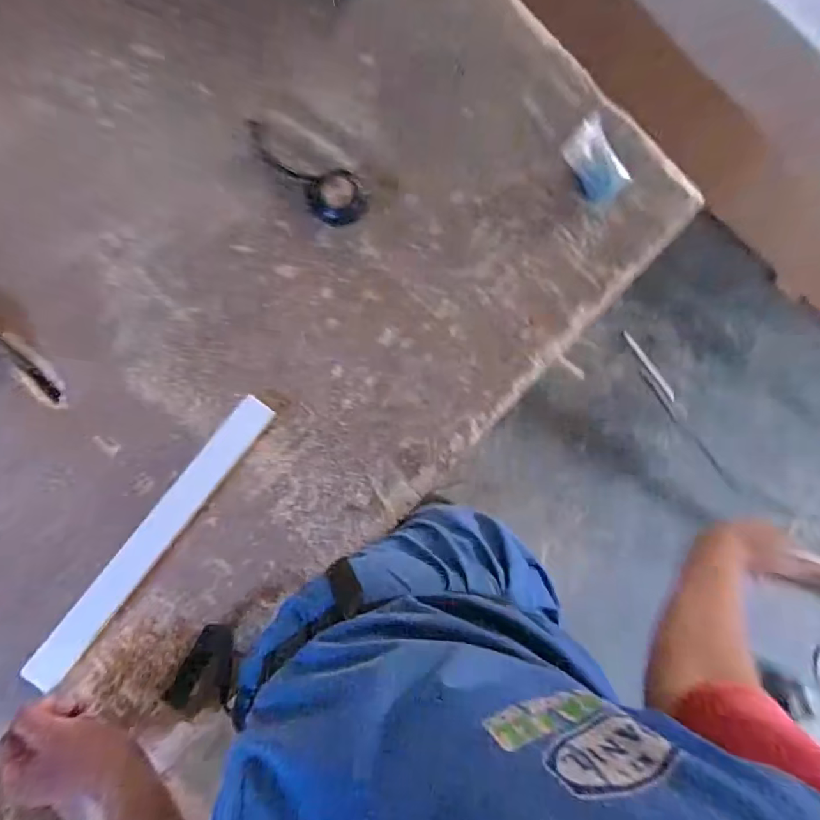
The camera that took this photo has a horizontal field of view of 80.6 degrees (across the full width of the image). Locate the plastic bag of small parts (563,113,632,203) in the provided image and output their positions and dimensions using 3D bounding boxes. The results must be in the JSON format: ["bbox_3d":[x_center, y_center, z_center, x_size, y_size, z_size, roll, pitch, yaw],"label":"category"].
[{"bbox_3d":[0.236,-0.315,0.616,0.058,0.033,0.092,-34,90,-7],"label":"plastic bag of small parts"}]

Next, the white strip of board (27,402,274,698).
[{"bbox_3d":[-0.283,0.139,0.538,0.040,0.016,0.366,37,83,-3],"label":"white strip of board"}]

